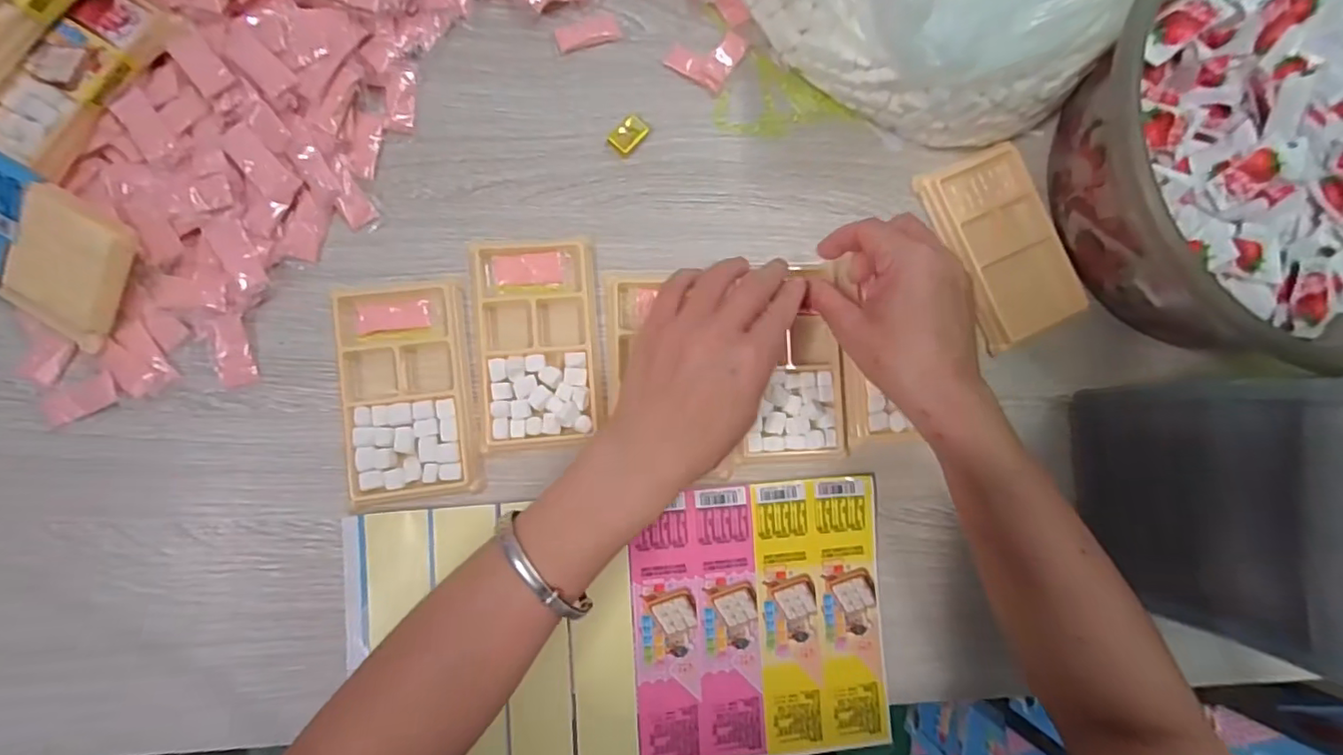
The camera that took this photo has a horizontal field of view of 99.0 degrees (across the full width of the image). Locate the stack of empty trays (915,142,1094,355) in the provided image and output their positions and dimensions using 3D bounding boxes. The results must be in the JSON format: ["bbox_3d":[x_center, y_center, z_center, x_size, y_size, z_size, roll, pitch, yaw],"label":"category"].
[{"bbox_3d":[0.234,-0.094,0.404,0.076,0.015,0.134,-22,88,-8],"label":"stack of empty trays"}]

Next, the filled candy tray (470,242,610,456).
[{"bbox_3d":[-0.085,-0.025,0.368,0.079,0.013,0.132,-5,85,-7],"label":"filled candy tray"}]

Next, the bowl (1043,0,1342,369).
[{"bbox_3d":[0.393,-0.147,0.383,0.294,0.098,0.280,-15,87,-8],"label":"bowl"}]

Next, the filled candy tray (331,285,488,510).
[{"bbox_3d":[-0.164,0.008,0.356,0.076,0.011,0.134,-8,86,-7],"label":"filled candy tray"}]

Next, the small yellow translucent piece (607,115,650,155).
[{"bbox_3d":[-0.029,-0.162,0.384,0.017,0.005,0.027,39,82,-2],"label":"small yellow translucent piece"}]

